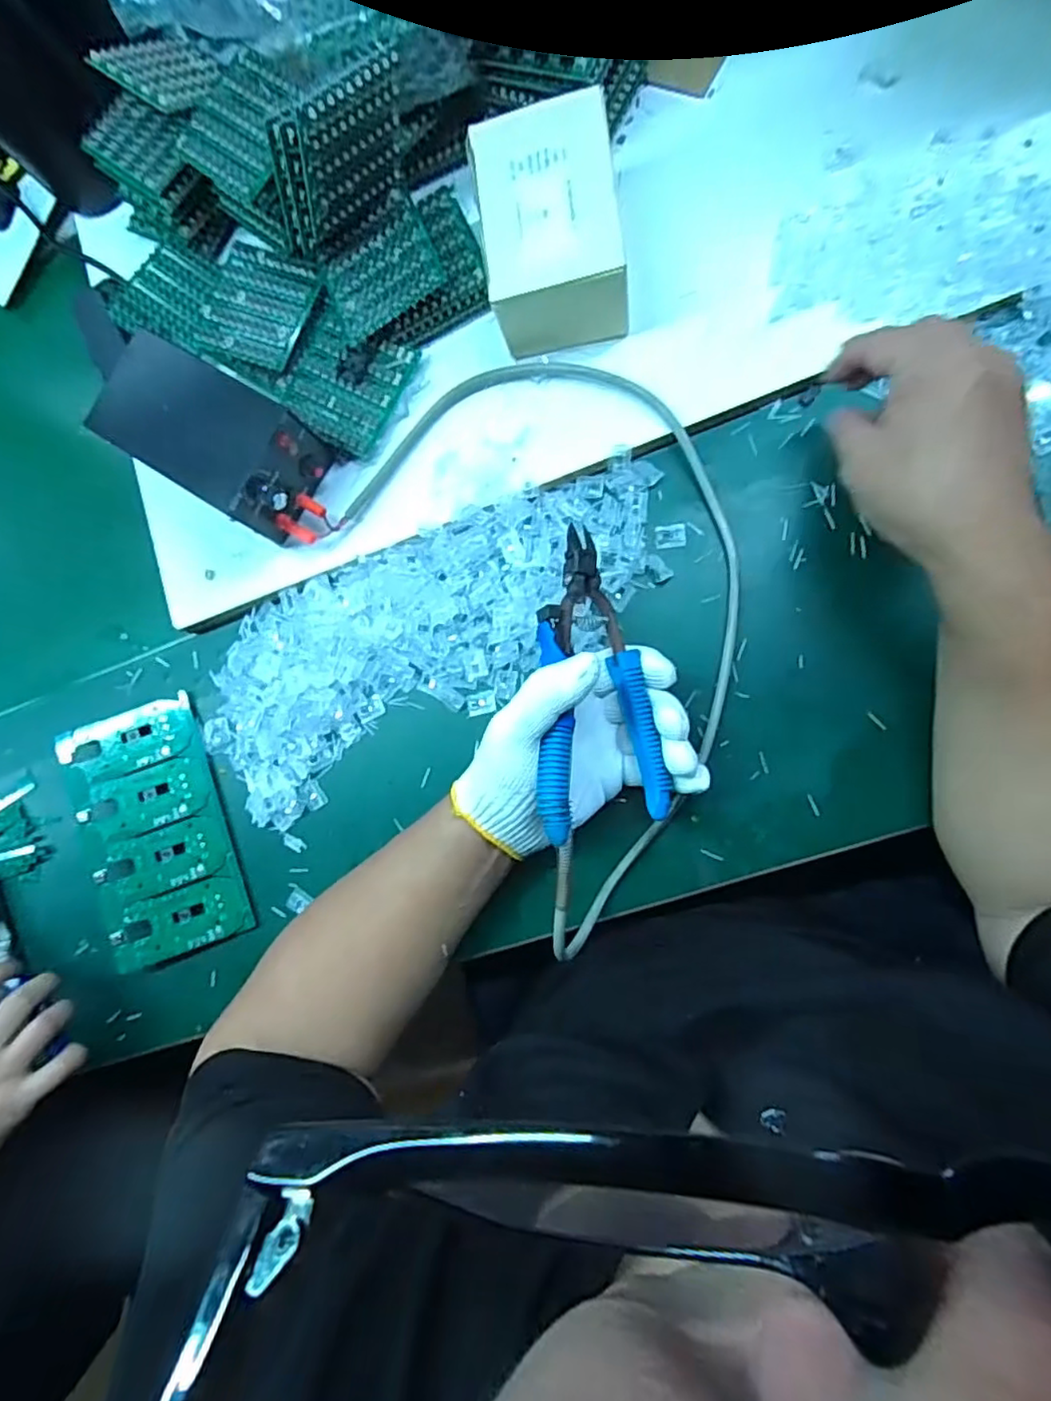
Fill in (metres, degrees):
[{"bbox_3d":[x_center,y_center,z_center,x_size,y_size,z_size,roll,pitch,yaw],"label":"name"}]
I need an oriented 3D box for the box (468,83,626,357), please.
[{"bbox_3d":[0.016,-0.310,0.419,0.087,0.063,0.129,-8,87,7],"label":"box"}]

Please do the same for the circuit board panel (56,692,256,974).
[{"bbox_3d":[-0.281,0.097,0.474,0.108,0.011,0.189,-23,81,-2],"label":"circuit board panel"}]

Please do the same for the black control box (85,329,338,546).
[{"bbox_3d":[-0.214,-0.181,0.440,0.158,0.067,0.082,32,92,8],"label":"black control box"}]

